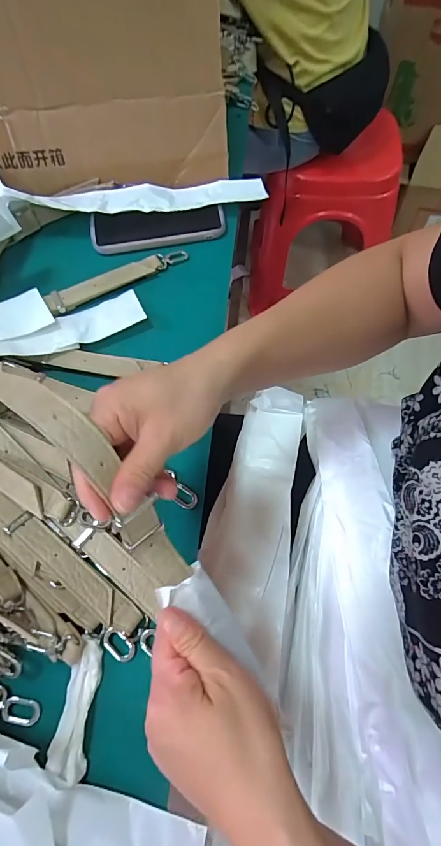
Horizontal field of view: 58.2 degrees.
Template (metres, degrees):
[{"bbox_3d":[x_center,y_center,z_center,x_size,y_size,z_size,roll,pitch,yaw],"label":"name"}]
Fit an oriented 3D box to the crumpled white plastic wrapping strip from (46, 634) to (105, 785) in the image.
[{"bbox_3d":[-0.109,0.216,0.306,0.027,0.009,0.091,7,67,6],"label":"crumpled white plastic wrapping strip"}]

